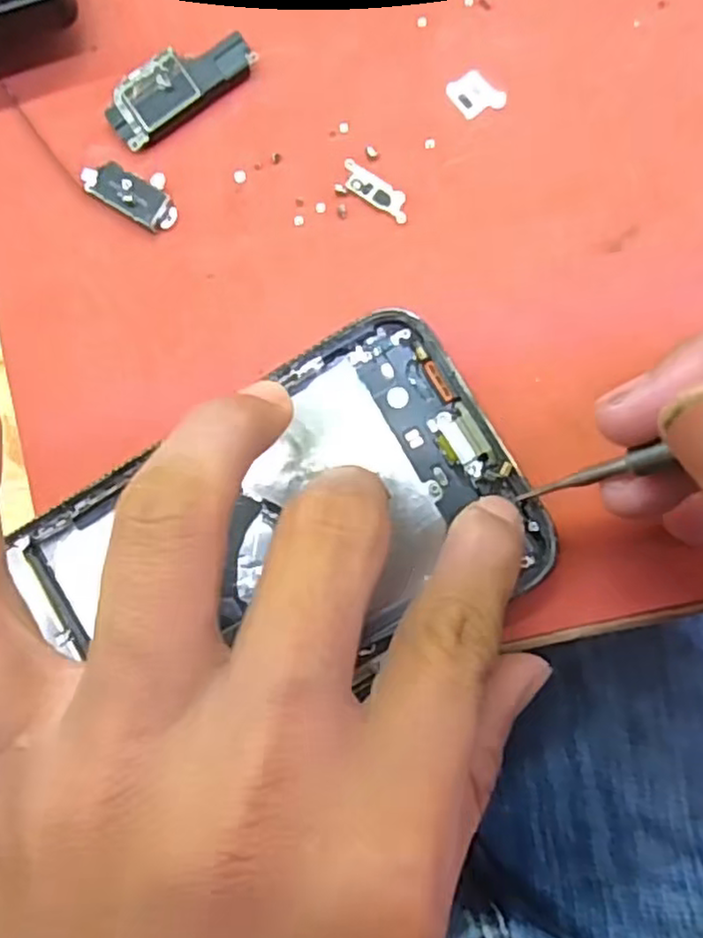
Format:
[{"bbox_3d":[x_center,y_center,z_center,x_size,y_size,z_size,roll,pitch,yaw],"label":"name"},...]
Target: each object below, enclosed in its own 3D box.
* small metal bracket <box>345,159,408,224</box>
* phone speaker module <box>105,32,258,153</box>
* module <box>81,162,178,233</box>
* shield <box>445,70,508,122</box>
[{"bbox_3d":[0.006,-0.072,0.176,0.021,0.004,0.007,35,90,5],"label":"small metal bracket"},{"bbox_3d":[-0.045,-0.100,0.179,0.040,0.004,0.018,-37,86,2],"label":"phone speaker module"},{"bbox_3d":[-0.058,-0.073,0.179,0.027,0.005,0.013,30,90,5],"label":"module"},{"bbox_3d":[0.032,-0.096,0.175,0.011,0.004,0.013,-42,85,1],"label":"shield"}]

